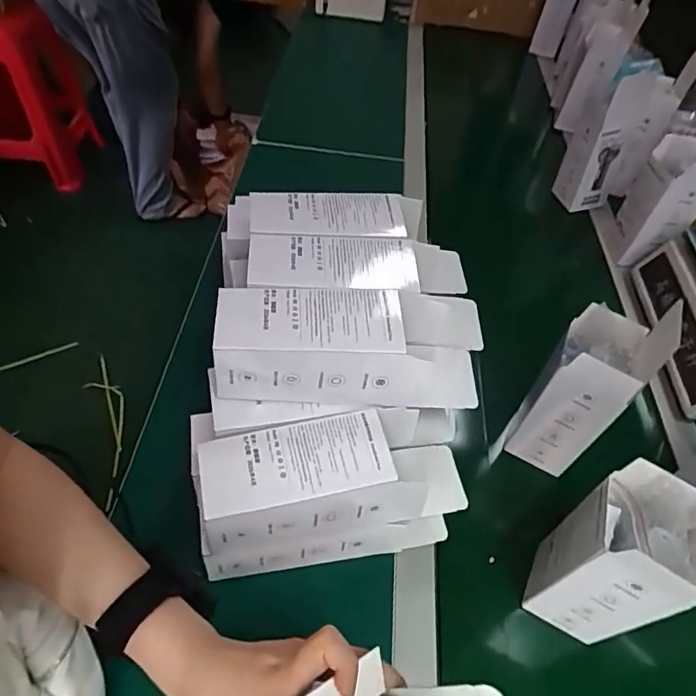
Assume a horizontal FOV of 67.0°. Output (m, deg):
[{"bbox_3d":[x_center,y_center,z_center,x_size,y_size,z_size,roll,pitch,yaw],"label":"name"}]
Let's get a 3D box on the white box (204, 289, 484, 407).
[{"bbox_3d":[0.008,0.001,0.485,0.248,0.086,0.073,-2,47,-4],"label":"white box"}]

